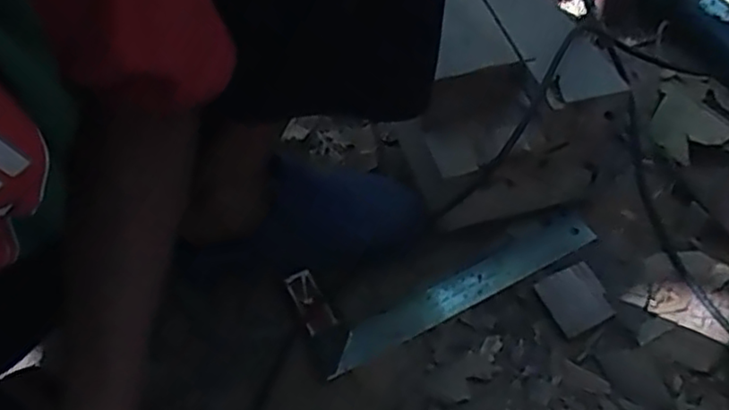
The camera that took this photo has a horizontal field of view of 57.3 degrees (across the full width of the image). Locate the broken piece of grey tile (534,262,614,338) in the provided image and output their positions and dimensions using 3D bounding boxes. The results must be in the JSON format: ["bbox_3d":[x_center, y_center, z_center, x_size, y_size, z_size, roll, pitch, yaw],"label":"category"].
[{"bbox_3d":[0.199,0.088,0.629,0.055,0.011,0.059,-24,56,-11],"label":"broken piece of grey tile"}]

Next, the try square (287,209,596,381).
[{"bbox_3d":[0.079,0.067,0.653,0.289,0.014,0.099,-21,56,-9],"label":"try square"}]

